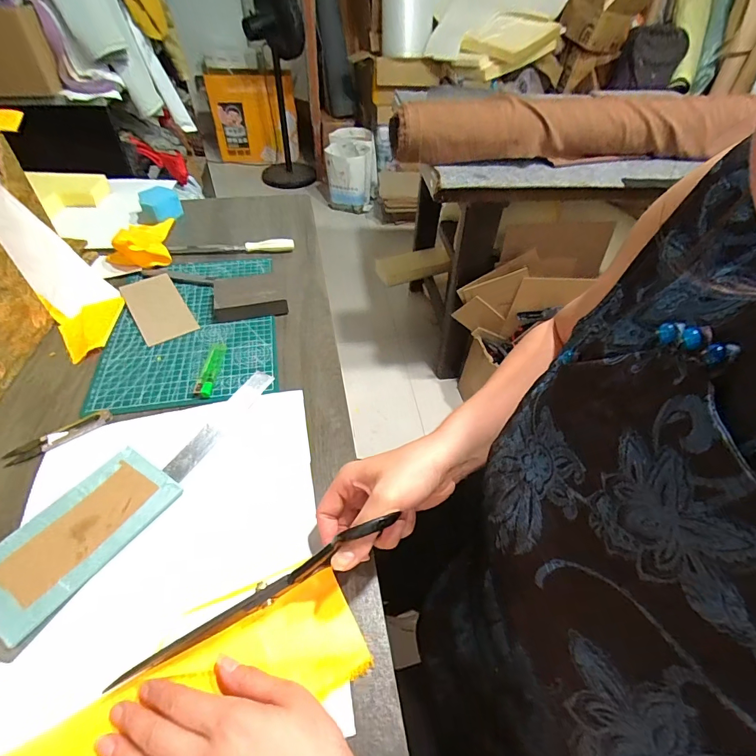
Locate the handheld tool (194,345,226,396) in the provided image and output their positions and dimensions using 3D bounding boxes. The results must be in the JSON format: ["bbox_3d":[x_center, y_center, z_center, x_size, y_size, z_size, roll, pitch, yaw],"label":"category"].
[{"bbox_3d":[-0.206,-0.014,0.504,0.022,0.015,0.091,0,48,-4],"label":"handheld tool"}]

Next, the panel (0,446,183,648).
[{"bbox_3d":[-0.269,0.138,0.369,0.089,0.011,0.157,29,53,21],"label":"panel"}]

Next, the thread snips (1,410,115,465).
[{"bbox_3d":[-0.339,0.062,0.436,0.100,0.008,0.024,-29,56,-26],"label":"thread snips"}]

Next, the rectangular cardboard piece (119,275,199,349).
[{"bbox_3d":[-0.308,-0.100,0.574,0.068,0.008,0.136,-27,58,-25],"label":"rectangular cardboard piece"}]

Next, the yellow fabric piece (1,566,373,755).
[{"bbox_3d":[-0.131,0.236,0.289,0.249,0.010,0.083,-23,55,-21],"label":"yellow fabric piece"}]

